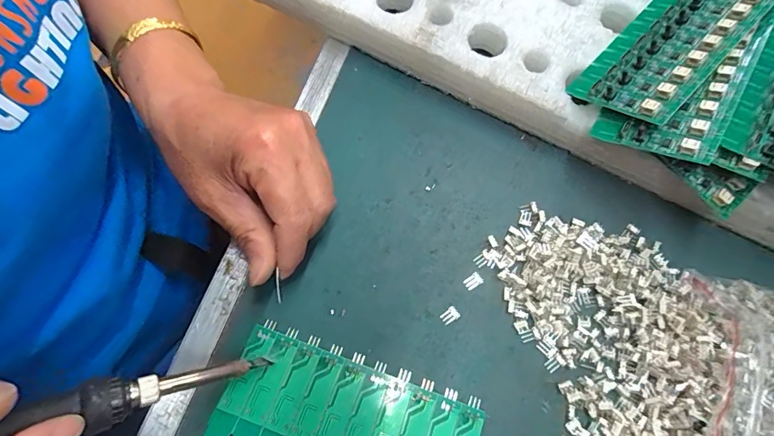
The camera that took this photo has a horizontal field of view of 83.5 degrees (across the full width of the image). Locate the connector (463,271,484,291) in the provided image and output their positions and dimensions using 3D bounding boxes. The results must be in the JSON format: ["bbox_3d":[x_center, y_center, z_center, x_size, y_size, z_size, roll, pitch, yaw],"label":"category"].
[{"bbox_3d":[0.053,0.039,0.266,0.011,0.004,0.008,-30,74,-10],"label":"connector"}]

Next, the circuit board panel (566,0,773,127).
[{"bbox_3d":[0.178,-0.113,0.264,0.132,0.007,0.060,-45,51,-7],"label":"circuit board panel"}]

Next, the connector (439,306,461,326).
[{"bbox_3d":[0.038,0.059,0.260,0.011,0.004,0.008,-32,75,-11],"label":"connector"}]

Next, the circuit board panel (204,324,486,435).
[{"bbox_3d":[-0.021,0.111,0.237,0.136,0.012,0.065,19,72,6],"label":"circuit board panel"}]

